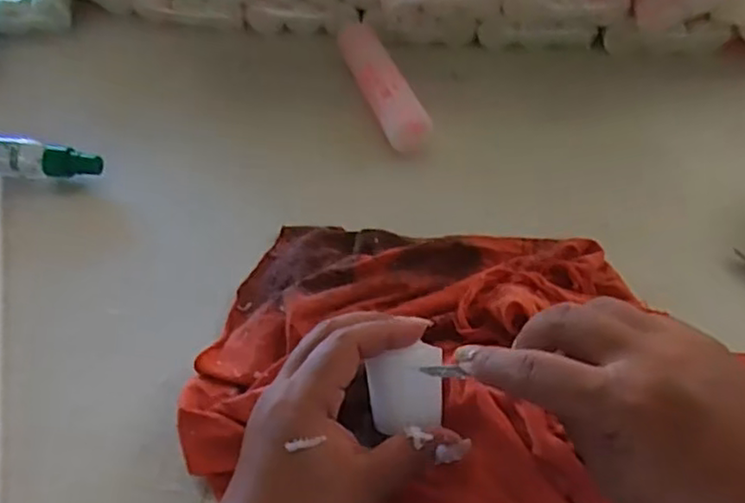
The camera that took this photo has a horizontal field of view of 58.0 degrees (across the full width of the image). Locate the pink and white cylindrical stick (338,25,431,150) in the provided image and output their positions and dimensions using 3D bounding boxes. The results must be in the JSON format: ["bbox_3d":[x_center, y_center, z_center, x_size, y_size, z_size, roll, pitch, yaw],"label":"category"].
[{"bbox_3d":[0.007,-0.130,0.534,0.031,0.039,0.139,-17,52,-11],"label":"pink and white cylindrical stick"}]

